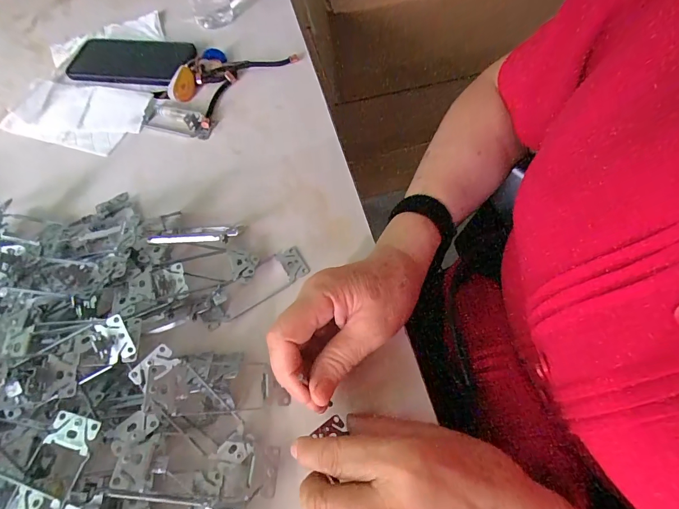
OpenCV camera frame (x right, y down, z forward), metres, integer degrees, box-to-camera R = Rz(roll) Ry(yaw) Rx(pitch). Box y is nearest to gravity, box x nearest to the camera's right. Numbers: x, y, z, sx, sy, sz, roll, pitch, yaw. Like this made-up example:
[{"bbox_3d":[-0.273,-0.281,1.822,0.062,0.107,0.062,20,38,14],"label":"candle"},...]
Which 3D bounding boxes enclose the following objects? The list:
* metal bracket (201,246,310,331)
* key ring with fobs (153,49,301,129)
[{"bbox_3d":[-0.082,0.027,0.332,0.106,0.017,0.036,-32,65,-13],"label":"metal bracket"},{"bbox_3d":[-0.150,-0.239,0.471,0.102,0.024,0.162,39,71,20],"label":"key ring with fobs"}]

